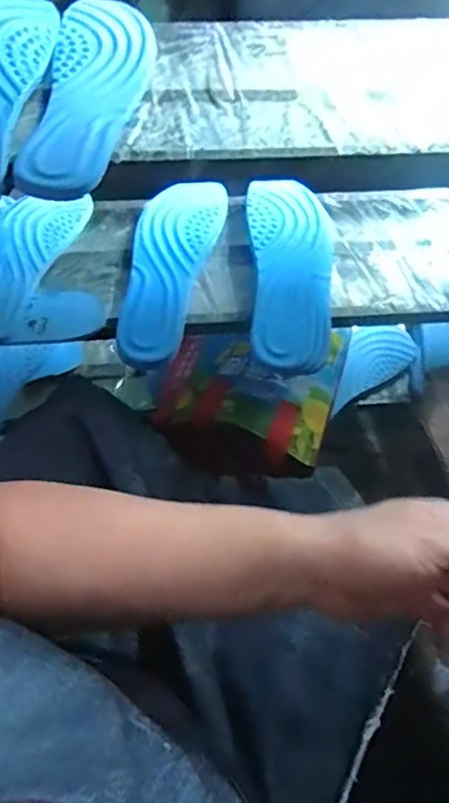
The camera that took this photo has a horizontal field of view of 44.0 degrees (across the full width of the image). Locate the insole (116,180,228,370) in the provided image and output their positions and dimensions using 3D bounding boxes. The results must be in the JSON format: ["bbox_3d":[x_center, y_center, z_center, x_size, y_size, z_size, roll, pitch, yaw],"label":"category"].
[{"bbox_3d":[-0.066,-0.153,0.615,0.087,0.022,0.254,14,62,5],"label":"insole"}]

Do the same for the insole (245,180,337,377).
[{"bbox_3d":[0.075,-0.138,0.600,0.108,0.037,0.227,0,62,-2],"label":"insole"}]

